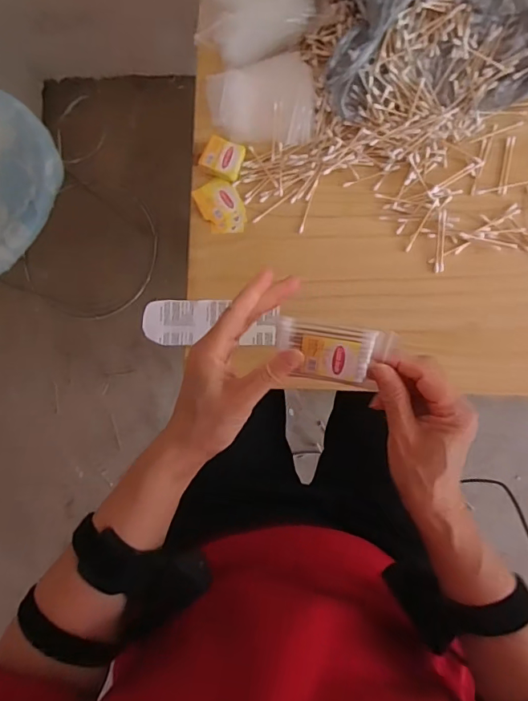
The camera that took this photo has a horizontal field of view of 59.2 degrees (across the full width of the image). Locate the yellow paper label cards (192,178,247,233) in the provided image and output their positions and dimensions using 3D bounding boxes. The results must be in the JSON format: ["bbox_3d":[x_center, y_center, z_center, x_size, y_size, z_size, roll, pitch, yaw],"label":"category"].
[{"bbox_3d":[-0.054,-0.184,0.598,0.053,0.009,0.073,-26,83,5],"label":"yellow paper label cards"}]

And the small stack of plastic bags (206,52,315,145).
[{"bbox_3d":[-0.004,-0.320,0.585,0.132,0.029,0.106,4,86,8],"label":"small stack of plastic bags"}]

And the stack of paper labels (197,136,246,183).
[{"bbox_3d":[-0.052,-0.243,0.588,0.047,0.026,0.044,23,89,8],"label":"stack of paper labels"}]

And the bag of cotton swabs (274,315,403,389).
[{"bbox_3d":[0.053,0.005,0.363,0.084,0.017,0.061,9,124,9],"label":"bag of cotton swabs"}]

